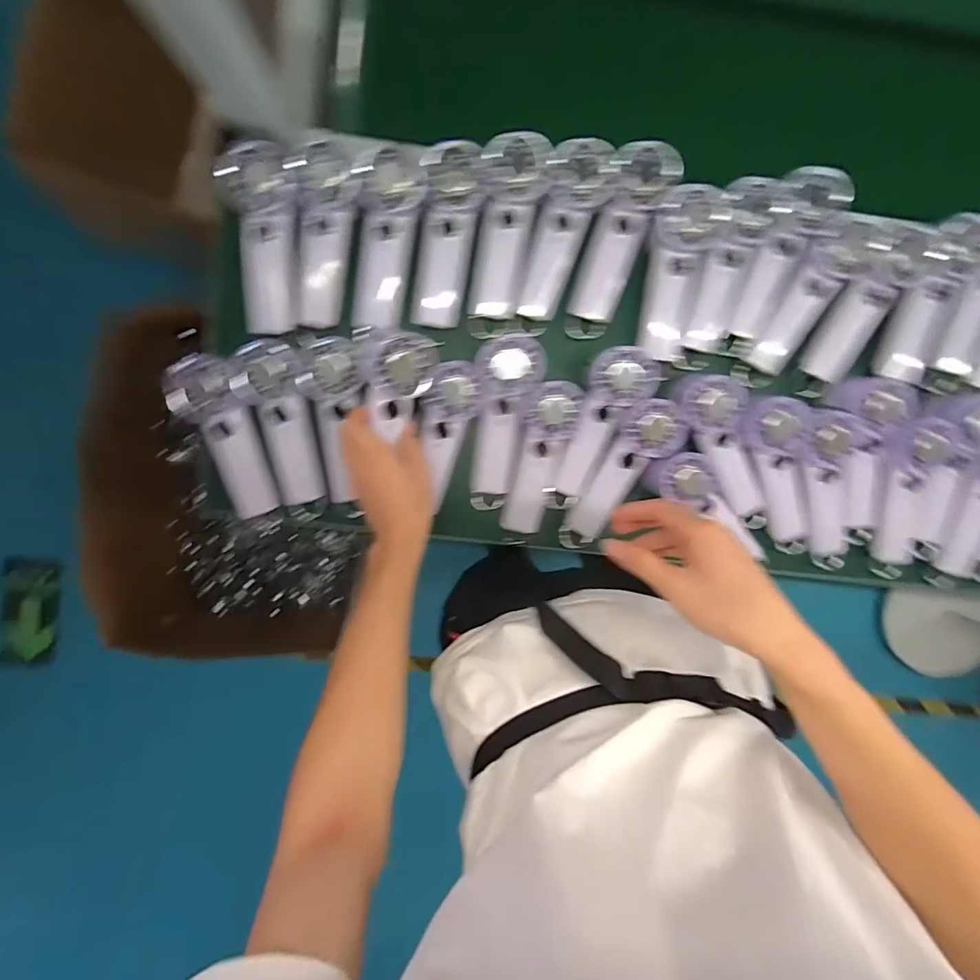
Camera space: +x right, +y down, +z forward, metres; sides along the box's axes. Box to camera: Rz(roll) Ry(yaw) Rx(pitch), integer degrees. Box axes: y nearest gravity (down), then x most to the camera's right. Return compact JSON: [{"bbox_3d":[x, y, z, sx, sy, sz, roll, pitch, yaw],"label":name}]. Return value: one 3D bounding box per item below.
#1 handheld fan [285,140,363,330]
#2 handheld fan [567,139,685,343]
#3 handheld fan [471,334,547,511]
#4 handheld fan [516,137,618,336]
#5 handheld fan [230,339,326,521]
[{"bbox_3d":[-0.175,-0.265,0.535,0.067,0.032,0.176,10,119,-6],"label":"handheld fan"},{"bbox_3d":[0.136,-0.262,0.546,0.061,0.030,0.194,18,113,-7],"label":"handheld fan"},{"bbox_3d":[0.012,-0.070,0.561,0.068,0.029,0.191,7,112,-6],"label":"handheld fan"},{"bbox_3d":[0.073,-0.265,0.541,0.060,0.029,0.190,16,114,-7],"label":"handheld fan"},{"bbox_3d":[-0.224,-0.059,0.556,0.070,0.035,0.201,-10,112,-3],"label":"handheld fan"}]

